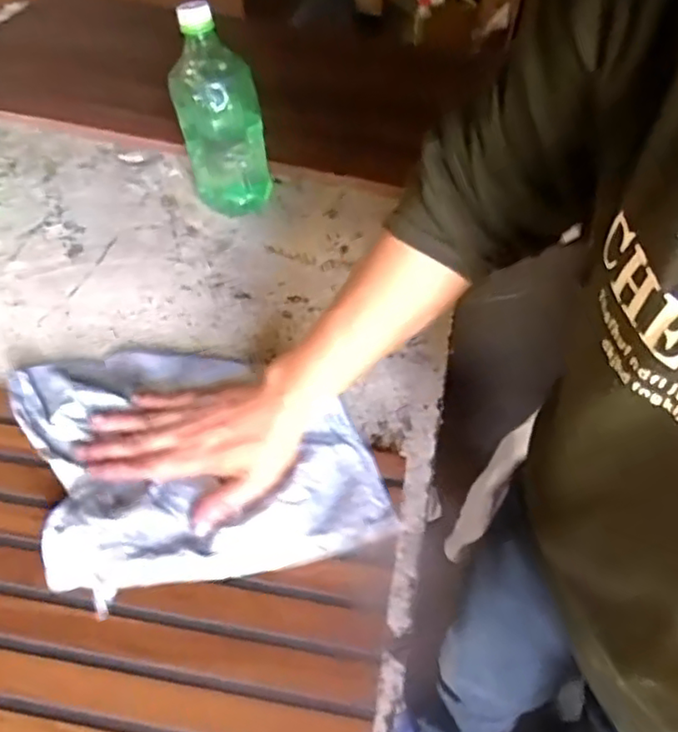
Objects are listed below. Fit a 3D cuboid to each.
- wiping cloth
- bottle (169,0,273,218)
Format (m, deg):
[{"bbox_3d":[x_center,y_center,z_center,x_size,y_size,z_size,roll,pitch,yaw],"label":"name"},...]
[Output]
[{"bbox_3d":[-0.113,0.057,0.507,0.245,0.033,0.244,-14,50,-14],"label":"wiping cloth"},{"bbox_3d":[-0.123,-0.262,0.676,0.085,0.199,0.103,-8,49,-8],"label":"bottle"}]

